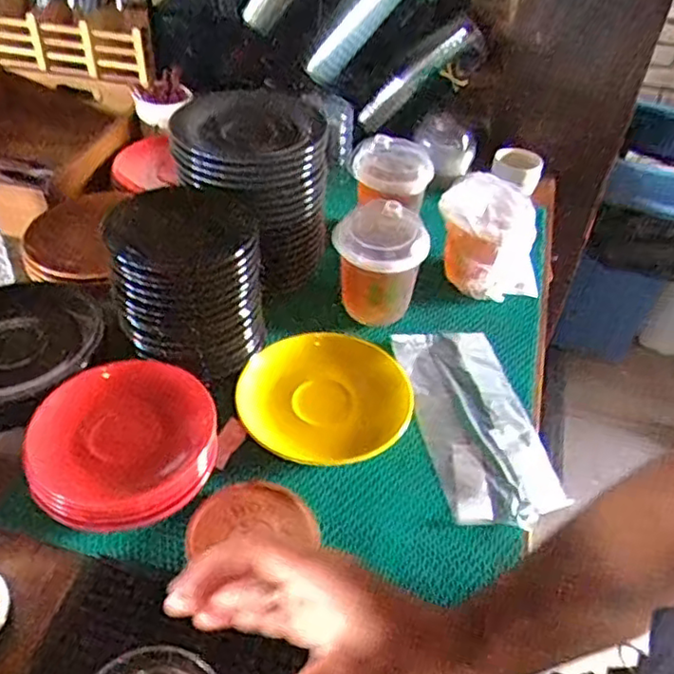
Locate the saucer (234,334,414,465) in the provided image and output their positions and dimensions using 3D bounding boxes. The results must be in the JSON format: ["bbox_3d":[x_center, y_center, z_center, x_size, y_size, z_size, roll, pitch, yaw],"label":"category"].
[{"bbox_3d":[-0.009,0.050,0.571,0.154,0.042,0.134,-6,43,-11],"label":"saucer"}]

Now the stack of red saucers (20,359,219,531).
[{"bbox_3d":[-0.161,0.082,0.501,0.139,0.040,0.120,-16,74,-31],"label":"stack of red saucers"}]

